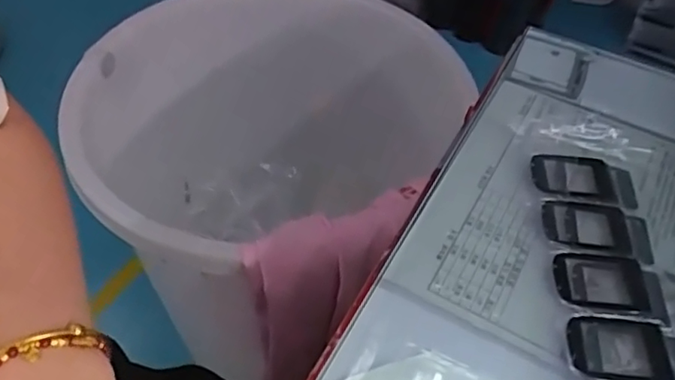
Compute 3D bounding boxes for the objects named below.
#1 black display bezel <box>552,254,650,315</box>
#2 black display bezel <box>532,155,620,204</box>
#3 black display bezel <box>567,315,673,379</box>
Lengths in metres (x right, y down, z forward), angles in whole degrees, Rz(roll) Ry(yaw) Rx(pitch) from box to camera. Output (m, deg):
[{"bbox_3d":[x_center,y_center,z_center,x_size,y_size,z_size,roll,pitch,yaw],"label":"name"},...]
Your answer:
[{"bbox_3d":[0.153,0.054,0.336,0.056,0.004,0.038,4,50,0],"label":"black display bezel"},{"bbox_3d":[0.158,-0.009,0.387,0.055,0.004,0.040,6,50,2],"label":"black display bezel"},{"bbox_3d":[0.151,0.085,0.309,0.053,0.004,0.036,6,50,1],"label":"black display bezel"}]

